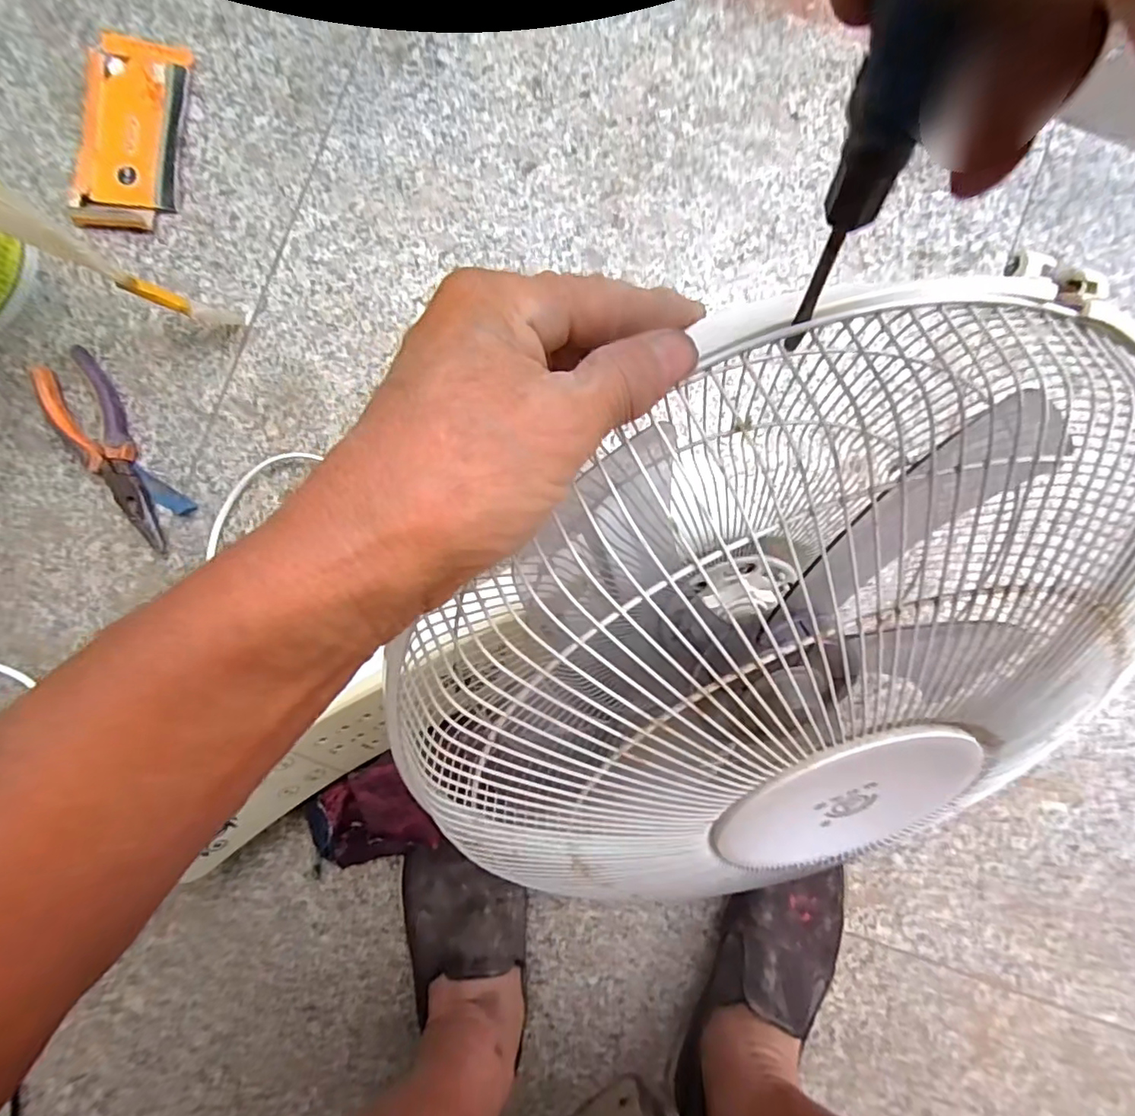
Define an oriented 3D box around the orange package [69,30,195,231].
[{"bbox_3d":[-0.374,-0.364,0.477,0.080,0.012,0.161,6,88,-2],"label":"orange package"}]

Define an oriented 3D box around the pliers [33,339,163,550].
[{"bbox_3d":[-0.395,-0.086,0.475,0.050,0.014,0.182,-23,90,-3],"label":"pliers"}]

